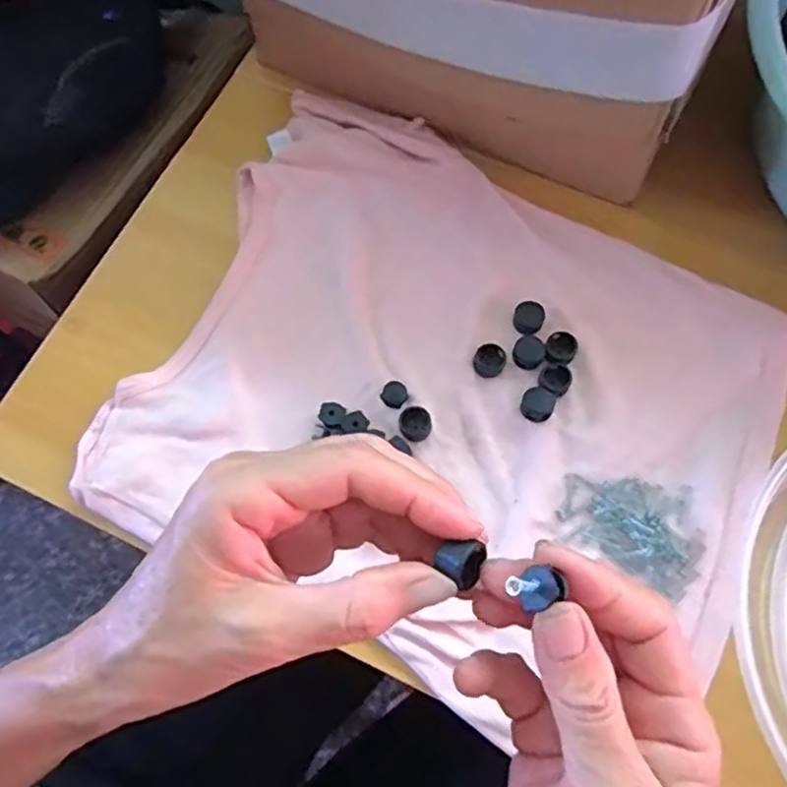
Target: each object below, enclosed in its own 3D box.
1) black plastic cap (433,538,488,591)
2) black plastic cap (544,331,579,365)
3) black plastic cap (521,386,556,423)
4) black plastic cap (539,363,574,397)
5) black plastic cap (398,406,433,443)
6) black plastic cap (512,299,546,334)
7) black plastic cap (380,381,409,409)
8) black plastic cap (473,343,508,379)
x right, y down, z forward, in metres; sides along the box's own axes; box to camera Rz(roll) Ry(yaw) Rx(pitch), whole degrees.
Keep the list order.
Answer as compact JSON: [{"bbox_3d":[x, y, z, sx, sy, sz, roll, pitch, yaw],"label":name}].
[{"bbox_3d":[0.022,0.054,0.212,0.014,0.011,0.015,0,71,1],"label":"black plastic cap"},{"bbox_3d":[0.092,-0.025,0.360,0.017,0.004,0.019,14,72,6],"label":"black plastic cap"},{"bbox_3d":[0.077,0.006,0.350,0.017,0.006,0.017,0,71,1],"label":"black plastic cap"},{"bbox_3d":[0.088,-0.007,0.354,0.017,0.005,0.018,0,71,1],"label":"black plastic cap"},{"bbox_3d":[0.012,0.016,0.348,0.018,0.008,0.018,0,71,1],"label":"black plastic cap"},{"bbox_3d":[0.076,-0.042,0.366,0.017,0.005,0.017,0,71,1],"label":"black plastic cap"},{"bbox_3d":[0.001,0.001,0.356,0.014,0.007,0.014,0,71,1],"label":"black plastic cap"},{"bbox_3d":[0.053,-0.018,0.360,0.017,0.007,0.018,0,71,1],"label":"black plastic cap"}]

